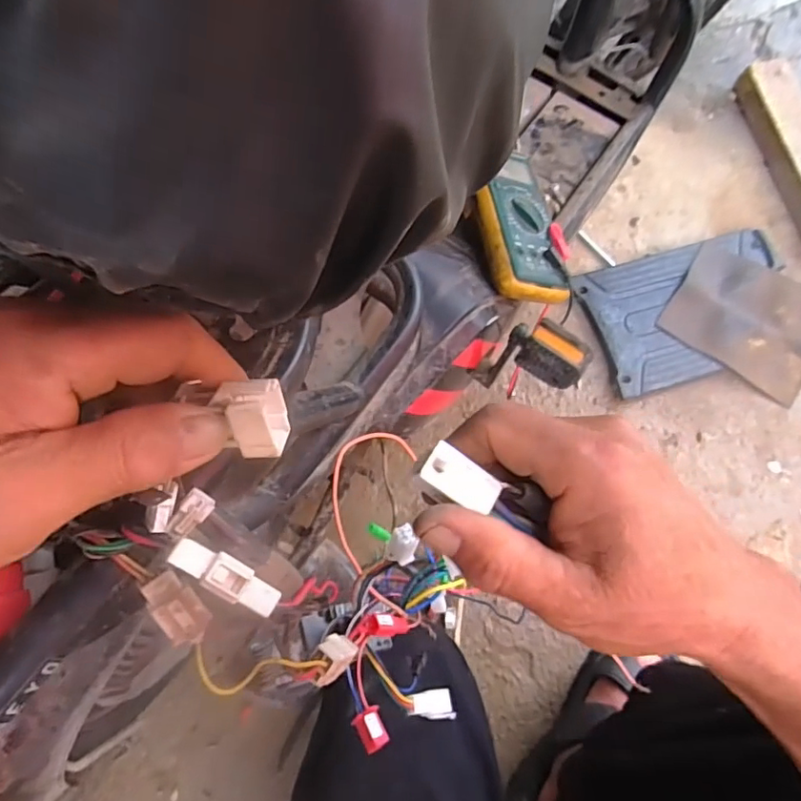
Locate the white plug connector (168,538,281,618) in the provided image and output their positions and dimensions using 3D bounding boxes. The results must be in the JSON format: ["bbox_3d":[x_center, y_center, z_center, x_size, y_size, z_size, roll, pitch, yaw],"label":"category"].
[{"bbox_3d":[-0.062,0.064,0.197,0.042,0.005,0.013,36,73,-16],"label":"white plug connector"}]

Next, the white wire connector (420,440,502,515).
[{"bbox_3d":[0.022,0.030,0.201,0.028,0.008,0.018,31,73,8],"label":"white wire connector"}]

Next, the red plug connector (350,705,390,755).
[{"bbox_3d":[-0.016,0.191,0.315,0.016,0.010,0.021,-35,59,-2],"label":"red plug connector"}]

